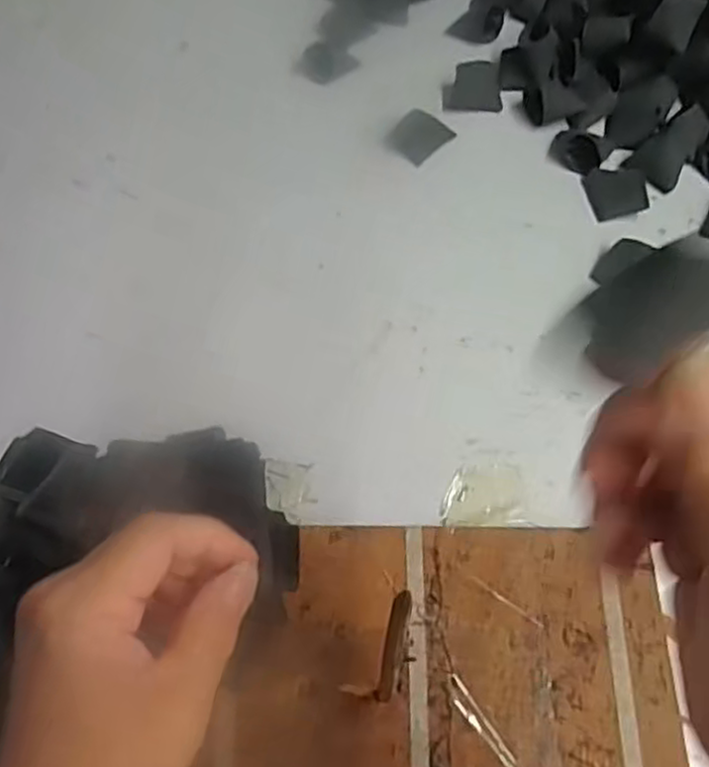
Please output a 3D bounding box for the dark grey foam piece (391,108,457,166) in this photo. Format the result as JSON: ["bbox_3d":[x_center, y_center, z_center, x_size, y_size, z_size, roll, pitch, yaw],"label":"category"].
[{"bbox_3d":[0.052,-0.195,0.553,0.042,0.020,0.034,-41,70,-20],"label":"dark grey foam piece"}]

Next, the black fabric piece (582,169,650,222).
[{"bbox_3d":[0.195,-0.144,0.529,0.041,0.009,0.043,-12,65,9],"label":"black fabric piece"}]

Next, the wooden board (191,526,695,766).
[{"bbox_3d":[0.036,0.164,0.371,0.260,0.013,0.174,0,62,0],"label":"wooden board"}]

